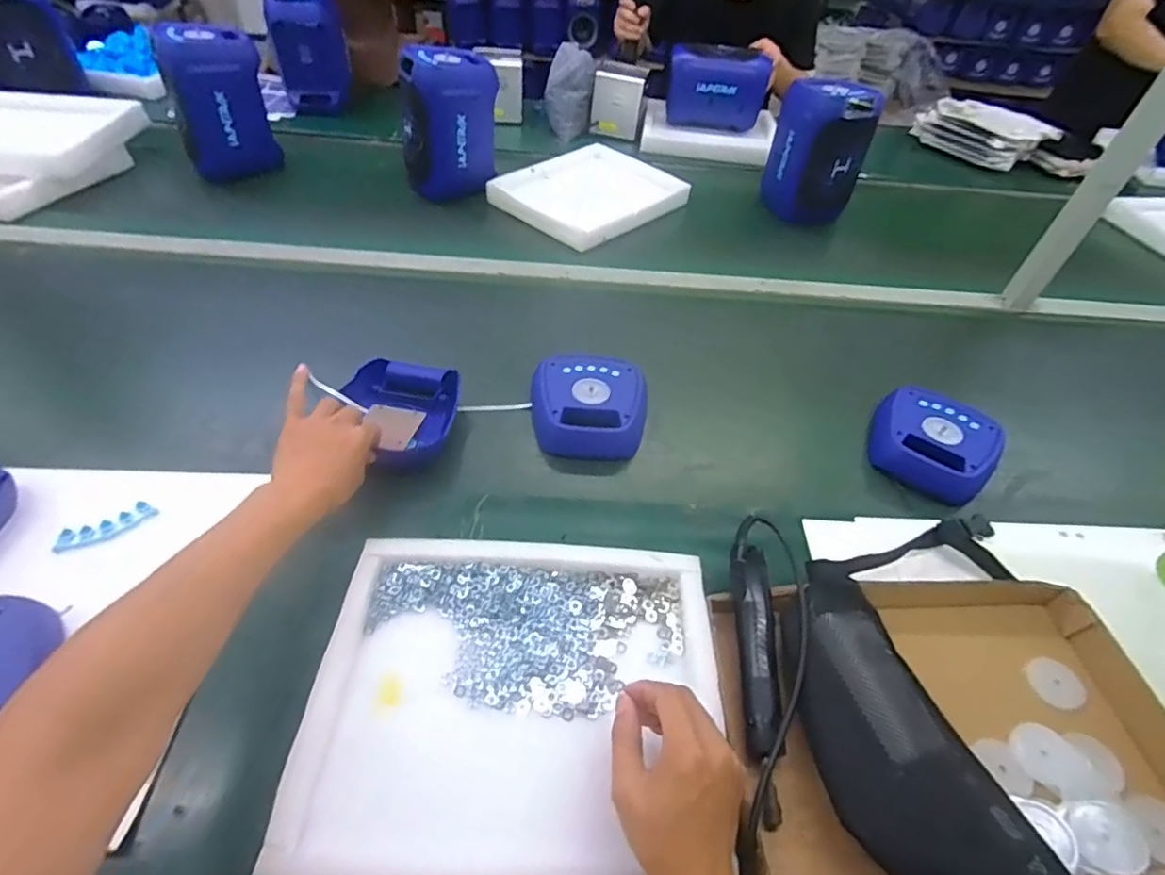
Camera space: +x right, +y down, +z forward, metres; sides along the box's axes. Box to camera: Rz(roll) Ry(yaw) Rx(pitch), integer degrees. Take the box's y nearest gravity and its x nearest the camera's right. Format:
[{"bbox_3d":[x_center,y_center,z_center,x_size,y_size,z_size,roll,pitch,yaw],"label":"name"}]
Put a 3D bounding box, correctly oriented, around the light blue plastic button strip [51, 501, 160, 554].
[{"bbox_3d":[-0.523,0.099,0.637,0.092,0.010,0.031,-29,55,-28],"label":"light blue plastic button strip"}]

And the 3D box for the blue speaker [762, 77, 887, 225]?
[{"bbox_3d":[0.497,-0.601,1.227,0.151,0.254,0.140,-10,48,-14],"label":"blue speaker"}]

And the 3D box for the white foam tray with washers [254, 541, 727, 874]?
[{"bbox_3d":[-0.056,0.235,0.528,0.352,0.042,0.290,4,46,-1],"label":"white foam tray with washers"}]

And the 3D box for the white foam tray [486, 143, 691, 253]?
[{"bbox_3d":[0.012,-0.530,1.239,0.281,0.042,0.345,36,54,26],"label":"white foam tray"}]

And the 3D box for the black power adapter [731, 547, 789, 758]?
[{"bbox_3d":[0.170,0.197,0.559,0.037,0.030,0.194,6,46,1],"label":"black power adapter"}]

